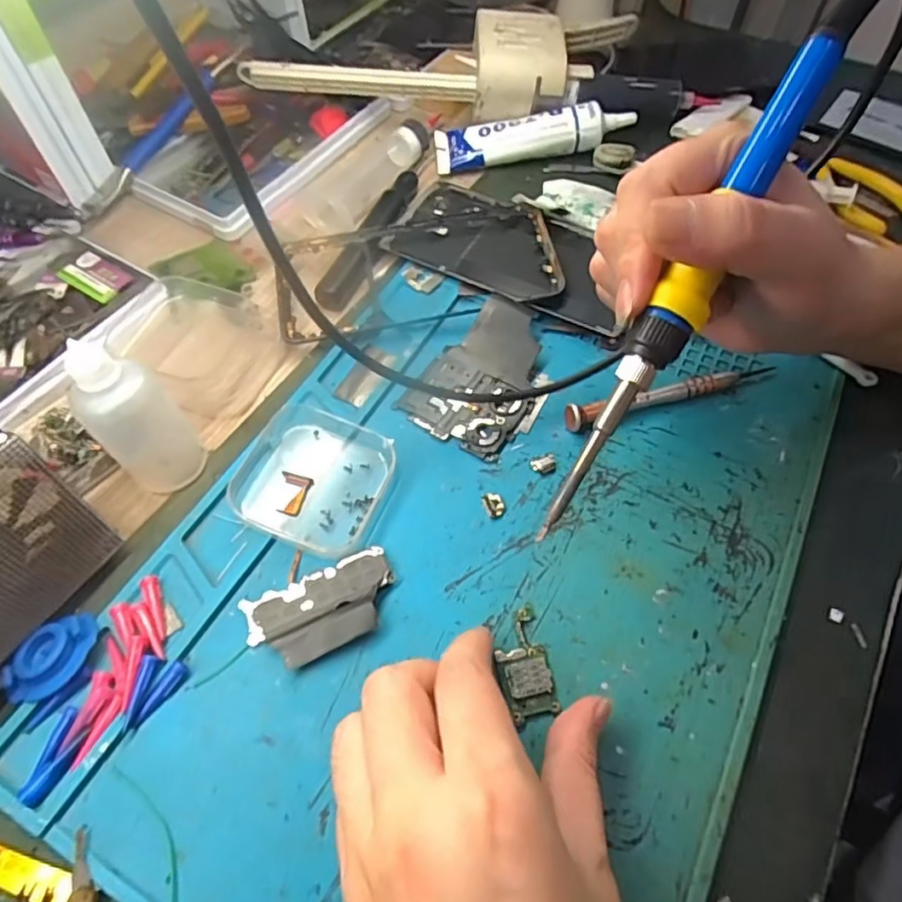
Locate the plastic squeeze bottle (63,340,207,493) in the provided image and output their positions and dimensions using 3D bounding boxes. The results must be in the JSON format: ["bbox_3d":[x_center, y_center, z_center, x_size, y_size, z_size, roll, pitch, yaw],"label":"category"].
[{"bbox_3d":[-0.135,-0.013,0.264,0.033,0.074,0.029,-23,61,-15],"label":"plastic squeeze bottle"}]

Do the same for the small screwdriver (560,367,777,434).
[{"bbox_3d":[0.112,-0.029,0.309,0.115,0.011,0.010,-15,60,-10],"label":"small screwdriver"}]

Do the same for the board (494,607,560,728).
[{"bbox_3d":[0.029,0.085,0.244,0.019,0.004,0.041,-10,59,-8],"label":"board"}]

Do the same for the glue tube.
[{"bbox_3d":[0.057,-0.219,0.419,0.133,0.031,0.037,0,58,-1],"label":"glue tube"}]

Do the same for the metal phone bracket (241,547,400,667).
[{"bbox_3d":[-0.052,0.066,0.253,0.062,0.008,0.035,-22,61,-14],"label":"metal phone bracket"}]

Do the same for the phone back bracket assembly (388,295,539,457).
[{"bbox_3d":[0.019,-0.042,0.314,0.057,0.016,0.086,30,62,16],"label":"phone back bracket assembly"}]

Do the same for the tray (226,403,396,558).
[{"bbox_3d":[-0.064,0.012,0.285,0.066,0.010,0.067,19,60,10],"label":"tray"}]

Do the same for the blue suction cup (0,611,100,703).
[{"bbox_3d":[-0.157,0.080,0.240,0.024,0.005,0.037,30,62,16],"label":"blue suction cup"}]

